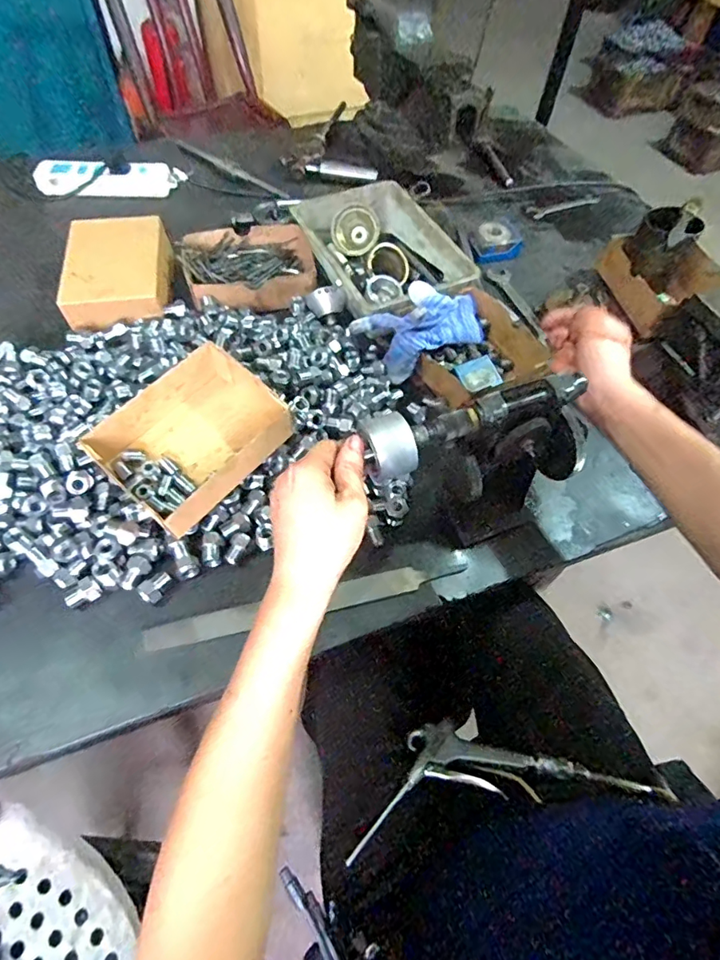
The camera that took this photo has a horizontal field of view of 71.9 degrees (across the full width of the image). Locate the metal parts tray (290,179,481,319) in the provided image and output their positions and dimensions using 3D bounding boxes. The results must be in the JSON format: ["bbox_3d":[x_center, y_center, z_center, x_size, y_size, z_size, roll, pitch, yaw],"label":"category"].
[{"bbox_3d":[0.026,-0.313,0.688,0.174,0.058,0.259,-20,61,-16],"label":"metal parts tray"}]

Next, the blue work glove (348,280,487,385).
[{"bbox_3d":[0.081,-0.188,0.600,0.167,0.073,0.076,-21,61,-16],"label":"blue work glove"}]

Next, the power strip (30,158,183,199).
[{"bbox_3d":[-0.401,-0.482,0.790,0.222,0.027,0.055,-1,58,-5],"label":"power strip"}]

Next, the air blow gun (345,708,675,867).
[{"bbox_3d":[0.107,0.300,0.511,0.248,0.026,0.097,-14,35,-3],"label":"air blow gun"}]

